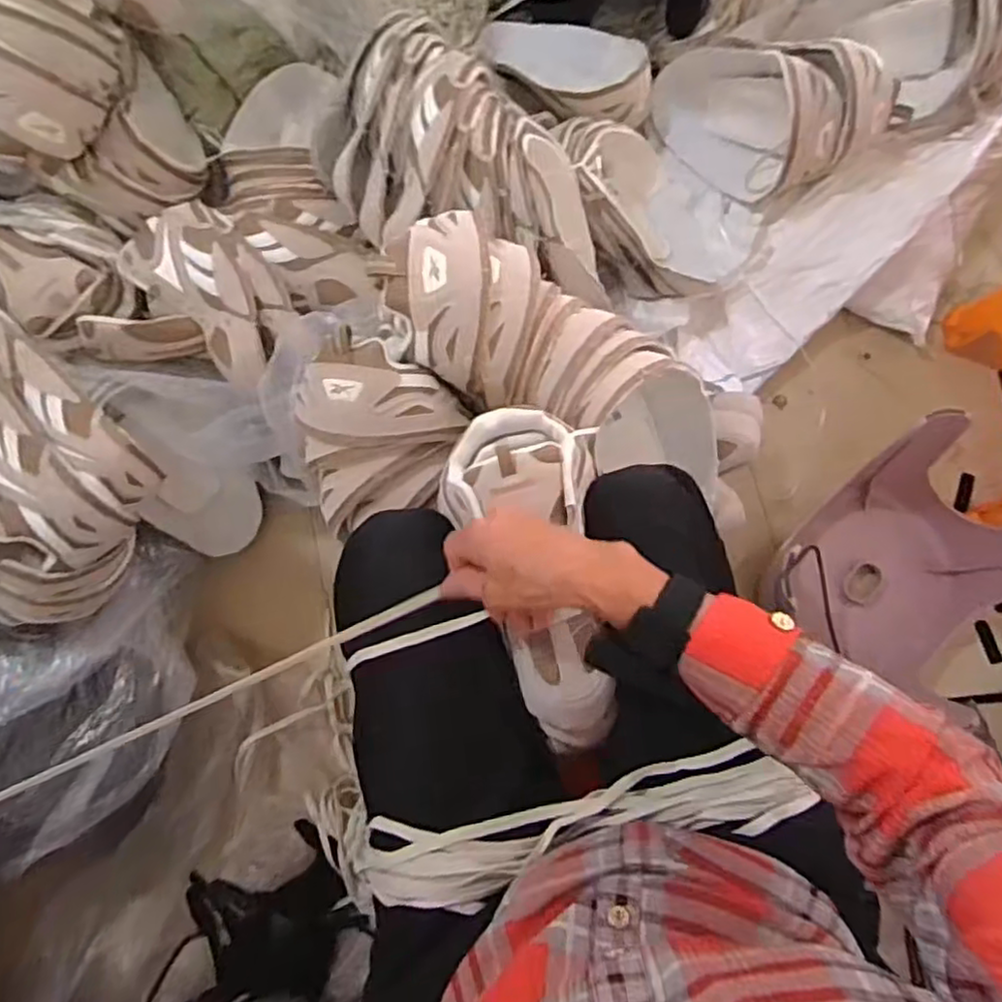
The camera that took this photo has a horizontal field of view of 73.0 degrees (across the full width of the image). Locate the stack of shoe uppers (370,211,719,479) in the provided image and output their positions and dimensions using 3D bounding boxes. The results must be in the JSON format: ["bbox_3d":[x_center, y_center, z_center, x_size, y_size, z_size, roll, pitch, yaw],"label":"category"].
[{"bbox_3d":[0.073,-0.134,0.642,0.383,0.117,0.147,25,77,-24],"label":"stack of shoe uppers"}]

